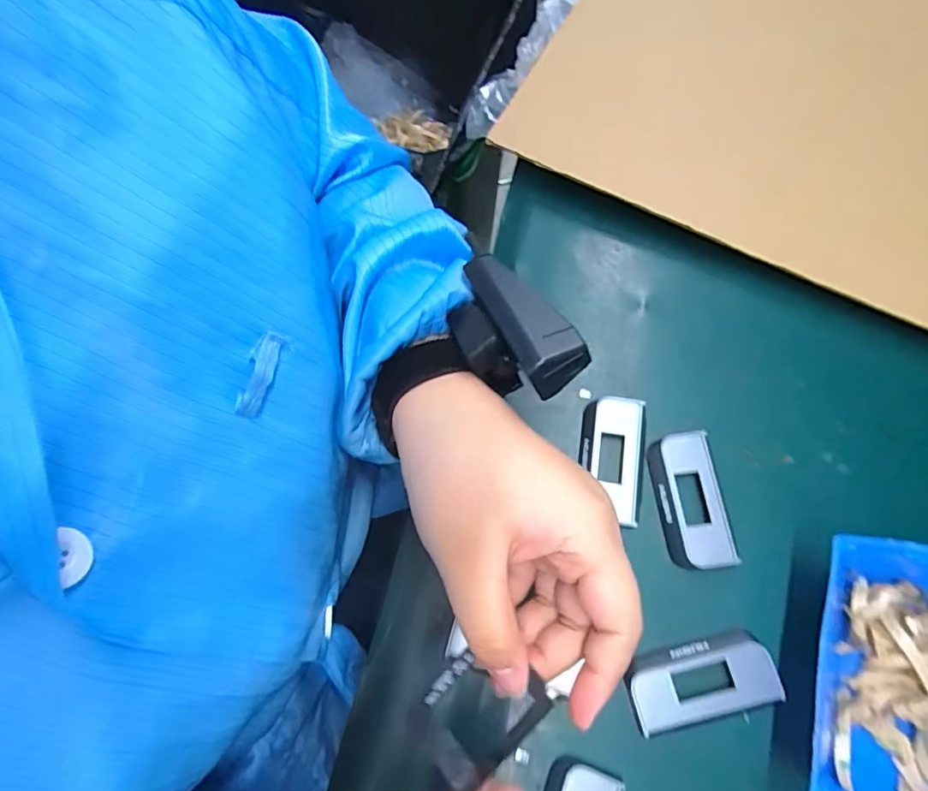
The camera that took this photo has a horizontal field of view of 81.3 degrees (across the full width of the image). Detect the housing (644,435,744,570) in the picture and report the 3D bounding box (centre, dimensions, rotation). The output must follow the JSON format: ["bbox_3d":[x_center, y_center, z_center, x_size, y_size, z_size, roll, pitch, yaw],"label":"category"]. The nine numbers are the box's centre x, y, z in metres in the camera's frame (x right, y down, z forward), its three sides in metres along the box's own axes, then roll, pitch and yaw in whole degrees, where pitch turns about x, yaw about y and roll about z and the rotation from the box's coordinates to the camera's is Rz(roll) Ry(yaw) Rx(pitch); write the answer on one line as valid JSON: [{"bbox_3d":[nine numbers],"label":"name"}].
[{"bbox_3d":[0.129,0.059,0.309,0.034,0.013,0.075,-8,73,-1],"label":"housing"}]

